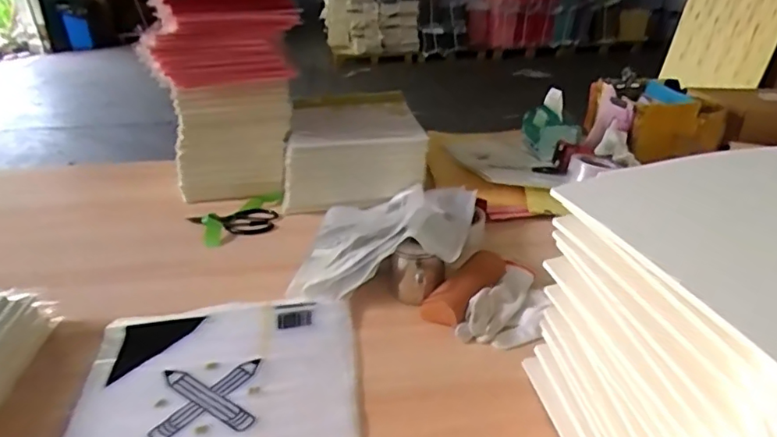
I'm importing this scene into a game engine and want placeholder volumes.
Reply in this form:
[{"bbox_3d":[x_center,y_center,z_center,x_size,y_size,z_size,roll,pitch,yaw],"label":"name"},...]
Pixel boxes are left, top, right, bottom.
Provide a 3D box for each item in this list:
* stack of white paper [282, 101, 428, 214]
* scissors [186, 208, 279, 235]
[{"bbox_3d":[-0.075,-0.144,1.219,0.269,0.135,0.341,-3,27,-2],"label":"stack of white paper"},{"bbox_3d":[-0.292,0.006,1.065,0.160,0.018,0.085,-9,28,-14],"label":"scissors"}]

